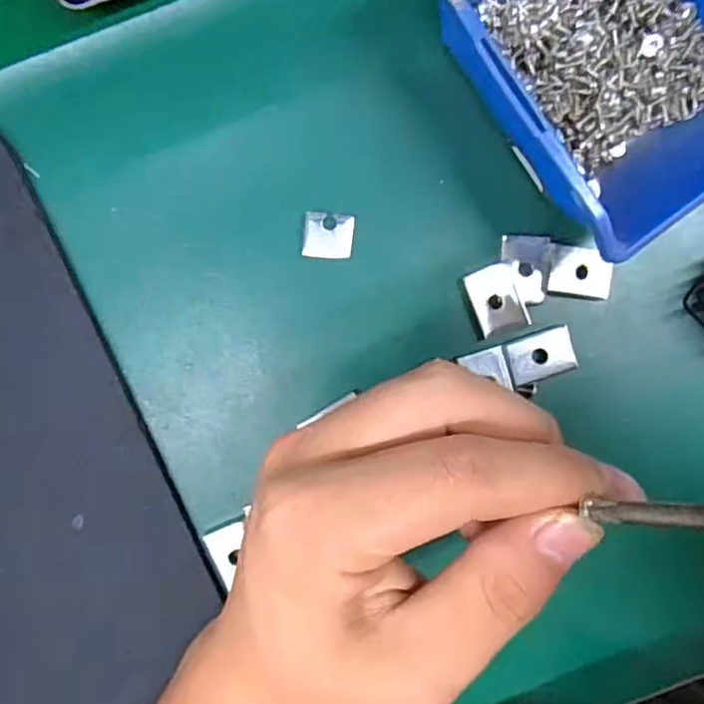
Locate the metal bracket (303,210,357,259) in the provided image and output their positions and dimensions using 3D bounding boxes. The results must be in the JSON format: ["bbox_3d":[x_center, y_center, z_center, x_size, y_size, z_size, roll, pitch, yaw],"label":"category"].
[{"bbox_3d":[-0.010,-0.047,0.258,0.020,0.004,0.018,5,95,-1],"label":"metal bracket"}]

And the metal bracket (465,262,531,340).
[{"bbox_3d":[0.059,-0.021,0.259,0.021,0.004,0.028,-21,95,1],"label":"metal bracket"}]

